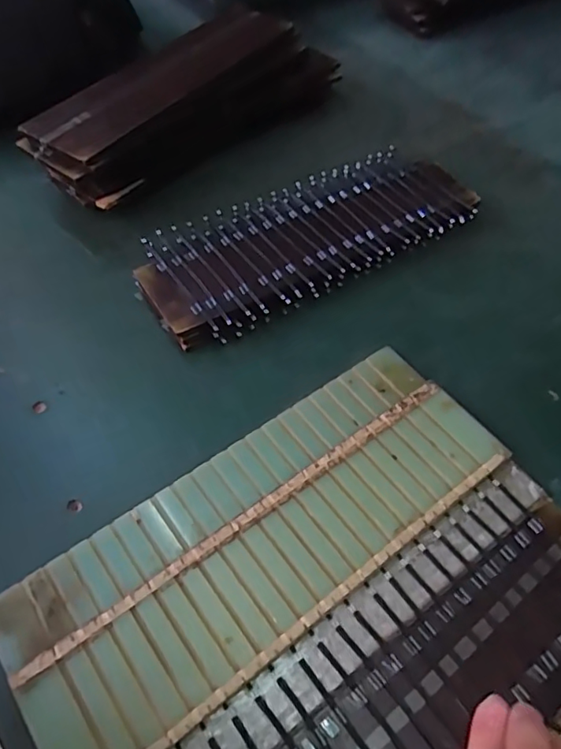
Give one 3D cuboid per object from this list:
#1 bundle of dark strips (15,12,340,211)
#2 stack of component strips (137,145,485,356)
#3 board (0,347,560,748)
[{"bbox_3d":[-0.071,-0.228,0.467,0.083,0.059,0.290,37,61,20],"label":"bundle of dark strips"},{"bbox_3d":[0.023,-0.105,0.412,0.261,0.020,0.103,-28,62,-21],"label":"stack of component strips"},{"bbox_3d":[0.043,0.131,0.252,0.263,0.009,0.254,-31,63,-22],"label":"board"}]

